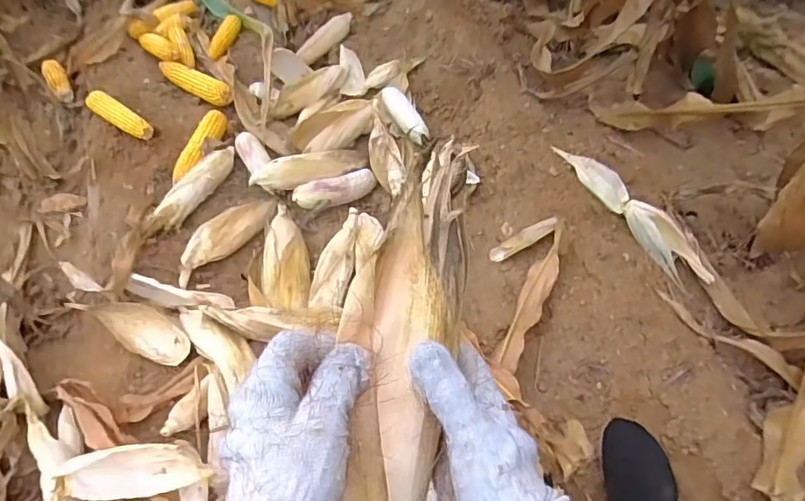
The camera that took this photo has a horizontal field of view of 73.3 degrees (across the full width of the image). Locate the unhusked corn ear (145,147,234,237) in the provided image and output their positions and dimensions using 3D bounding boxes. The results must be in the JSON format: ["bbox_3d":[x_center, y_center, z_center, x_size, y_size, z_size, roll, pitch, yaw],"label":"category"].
[{"bbox_3d":[-0.430,-0.124,1.117,0.054,0.057,0.272,21,60,16],"label":"unhusked corn ear"}]

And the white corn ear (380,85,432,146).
[{"bbox_3d":[0.008,-0.310,1.241,0.058,0.041,0.193,-24,58,-13],"label":"white corn ear"}]

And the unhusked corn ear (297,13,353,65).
[{"bbox_3d":[-0.202,-0.562,1.420,0.057,0.042,0.202,28,62,20],"label":"unhusked corn ear"}]

